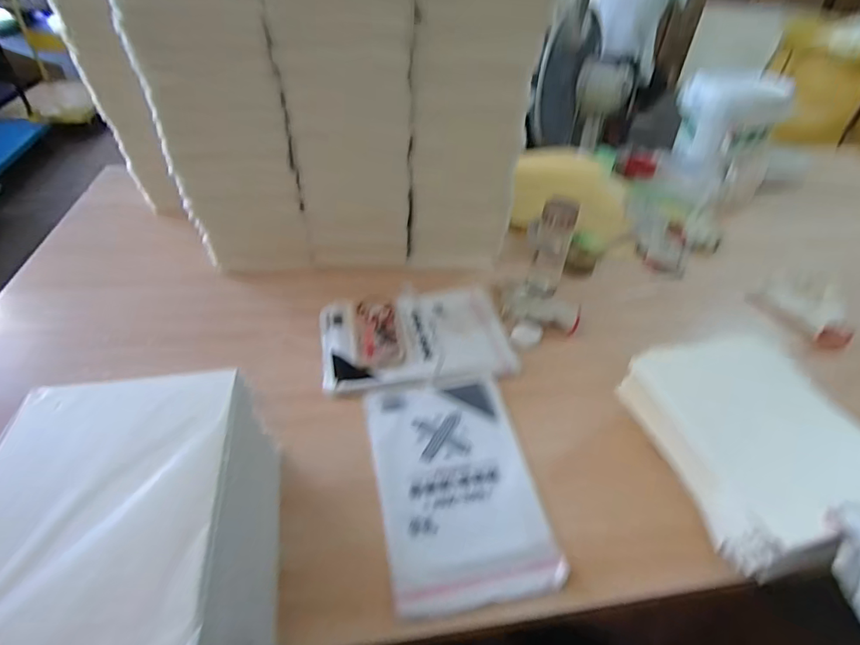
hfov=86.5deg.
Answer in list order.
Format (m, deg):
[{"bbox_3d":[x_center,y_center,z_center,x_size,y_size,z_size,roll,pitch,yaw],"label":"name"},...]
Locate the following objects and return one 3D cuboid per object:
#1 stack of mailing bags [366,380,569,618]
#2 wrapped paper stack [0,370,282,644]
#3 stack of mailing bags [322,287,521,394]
[{"bbox_3d":[0.034,0.219,0.644,0.207,0.022,0.324,-6,42,-11],"label":"stack of mailing bags"},{"bbox_3d":[-0.268,0.193,0.428,0.200,0.182,0.286,-5,42,-10],"label":"wrapped paper stack"},{"bbox_3d":[-0.024,0.028,0.843,0.336,0.034,0.227,-6,42,-11],"label":"stack of mailing bags"}]

